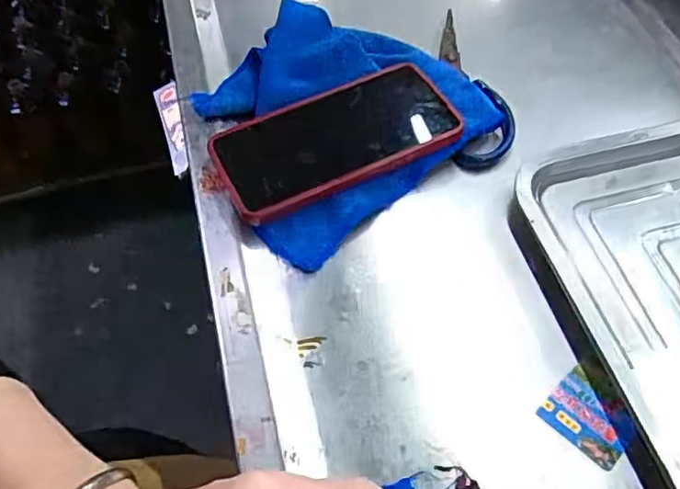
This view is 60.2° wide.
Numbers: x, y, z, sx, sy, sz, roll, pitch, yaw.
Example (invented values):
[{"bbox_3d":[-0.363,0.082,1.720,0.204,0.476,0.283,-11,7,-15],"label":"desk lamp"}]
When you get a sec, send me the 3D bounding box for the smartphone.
[{"bbox_3d":[-0.003,-0.075,0.404,0.162,0.017,0.083,-21,59,-12],"label":"smartphone"}]

